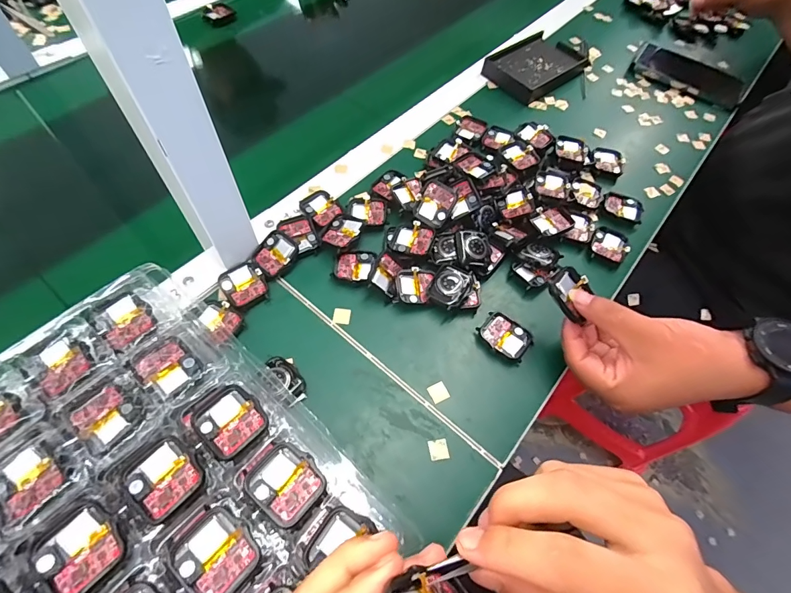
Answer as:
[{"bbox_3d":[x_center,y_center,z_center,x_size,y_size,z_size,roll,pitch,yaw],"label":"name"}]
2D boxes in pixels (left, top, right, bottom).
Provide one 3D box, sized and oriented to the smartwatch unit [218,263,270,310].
[{"bbox_3d":[-0.144,-0.011,0.382,0.037,0.009,0.041,-28,66,-18],"label":"smartwatch unit"}]

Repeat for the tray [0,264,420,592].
[{"bbox_3d":[-0.175,0.143,0.226,0.290,0.020,0.264,37,64,16],"label":"tray"}]

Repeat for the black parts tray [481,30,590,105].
[{"bbox_3d":[0.204,-0.345,0.597,0.147,0.021,0.105,-36,69,-22],"label":"black parts tray"}]

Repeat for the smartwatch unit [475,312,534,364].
[{"bbox_3d":[0.103,0.038,0.376,0.039,0.009,0.048,-33,67,-20],"label":"smartwatch unit"}]

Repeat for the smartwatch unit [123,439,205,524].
[{"bbox_3d":[-0.140,0.109,0.242,0.039,0.006,0.035,39,65,17],"label":"smartwatch unit"}]

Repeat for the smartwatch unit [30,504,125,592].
[{"bbox_3d":[-0.173,0.139,0.219,0.039,0.005,0.036,39,65,17],"label":"smartwatch unit"}]

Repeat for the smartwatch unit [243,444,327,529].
[{"bbox_3d":[-0.068,0.115,0.249,0.044,0.011,0.038,38,64,17],"label":"smartwatch unit"}]

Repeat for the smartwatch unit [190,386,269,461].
[{"bbox_3d":[-0.110,0.082,0.265,0.041,0.005,0.038,40,65,17],"label":"smartwatch unit"}]

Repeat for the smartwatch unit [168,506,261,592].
[{"bbox_3d":[-0.101,0.145,0.225,0.042,0.008,0.036,40,65,17],"label":"smartwatch unit"}]

